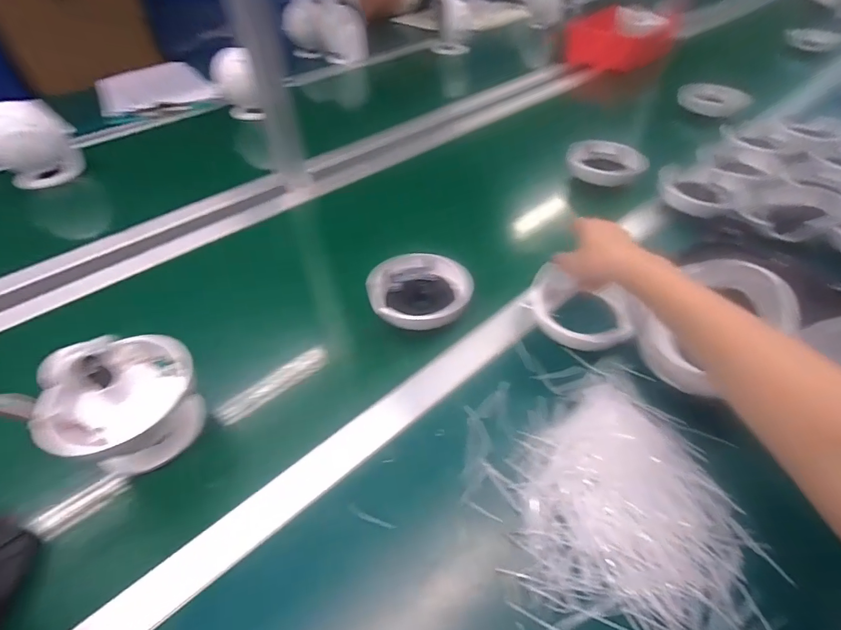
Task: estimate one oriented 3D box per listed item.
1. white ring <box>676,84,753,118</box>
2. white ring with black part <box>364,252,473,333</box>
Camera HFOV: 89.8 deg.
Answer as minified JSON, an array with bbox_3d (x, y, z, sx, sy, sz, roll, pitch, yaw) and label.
[{"bbox_3d":[0.661,-0.489,0.949,0.129,0.031,0.133,-1,48,1],"label":"white ring"},{"bbox_3d":[0.001,-0.033,0.543,0.126,0.036,0.108,-5,48,-2],"label":"white ring with black part"}]

